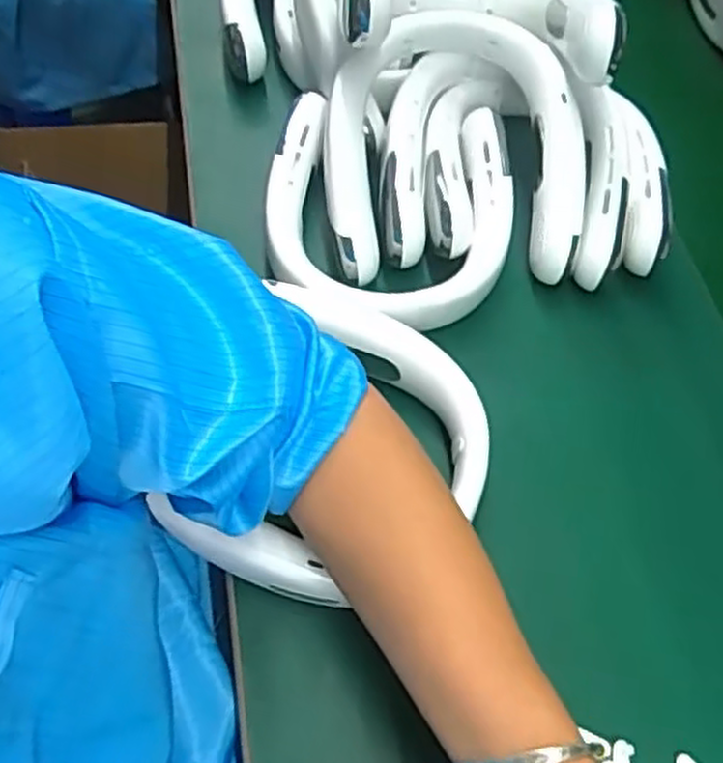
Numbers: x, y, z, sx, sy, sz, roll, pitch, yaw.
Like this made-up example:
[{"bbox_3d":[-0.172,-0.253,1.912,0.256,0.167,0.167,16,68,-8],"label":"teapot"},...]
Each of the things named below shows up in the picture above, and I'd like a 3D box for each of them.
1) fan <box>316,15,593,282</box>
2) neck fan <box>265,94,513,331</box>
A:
[{"bbox_3d":[0.069,-0.172,0.573,0.191,0.053,0.192,0,89,0],"label":"fan"},{"bbox_3d":[0.022,-0.129,0.580,0.179,0.037,0.197,4,60,-1],"label":"neck fan"}]

